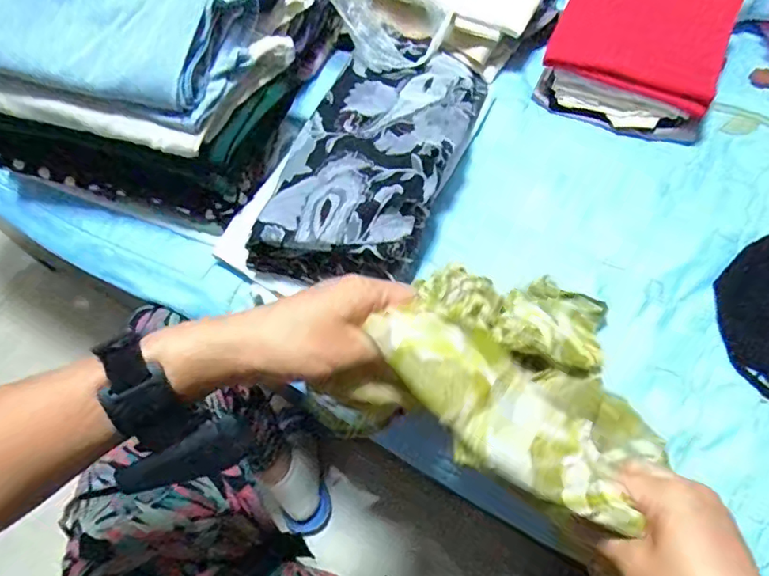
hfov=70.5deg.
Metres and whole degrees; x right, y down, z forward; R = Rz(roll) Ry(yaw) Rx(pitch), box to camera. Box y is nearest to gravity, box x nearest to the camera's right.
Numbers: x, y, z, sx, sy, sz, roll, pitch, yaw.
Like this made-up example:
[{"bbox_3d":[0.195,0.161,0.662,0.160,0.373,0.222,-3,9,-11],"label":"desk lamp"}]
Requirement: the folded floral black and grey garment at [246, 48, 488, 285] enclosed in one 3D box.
[{"bbox_3d":[-0.010,-0.145,0.587,0.166,0.100,0.326,21,67,12],"label":"folded floral black and grey garment"}]

